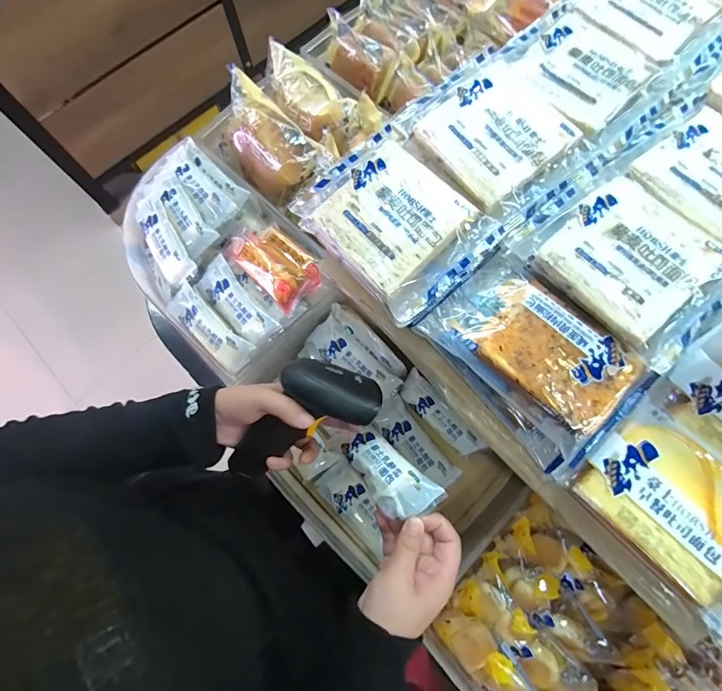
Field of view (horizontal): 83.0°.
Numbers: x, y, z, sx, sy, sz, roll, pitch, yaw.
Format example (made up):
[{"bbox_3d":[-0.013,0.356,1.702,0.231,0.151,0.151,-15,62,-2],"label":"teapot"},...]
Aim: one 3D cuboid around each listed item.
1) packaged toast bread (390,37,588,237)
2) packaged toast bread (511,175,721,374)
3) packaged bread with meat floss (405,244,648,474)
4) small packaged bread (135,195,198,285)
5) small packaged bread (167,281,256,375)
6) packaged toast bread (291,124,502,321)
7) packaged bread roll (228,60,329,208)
[{"bbox_3d":[0.122,-0.179,0.342,0.131,0.020,0.145,-32,75,-7],"label":"packaged toast bread"},{"bbox_3d":[0.204,-0.063,0.305,0.105,0.016,0.128,-39,76,-9],"label":"packaged toast bread"},{"bbox_3d":[0.130,0.003,0.315,0.094,0.032,0.151,-39,76,-9],"label":"packaged bread with meat floss"},{"bbox_3d":[-0.242,-0.130,0.502,0.045,0.023,0.117,-36,82,14],"label":"small packaged bread"},{"bbox_3d":[-0.182,-0.021,0.483,0.121,0.025,0.039,41,79,13],"label":"small packaged bread"},{"bbox_3d":[0.028,-0.103,0.339,0.106,0.031,0.142,-39,76,-9],"label":"packaged toast bread"},{"bbox_3d":[-0.124,-0.264,0.543,0.083,0.087,0.165,-41,76,-10],"label":"packaged bread roll"}]

